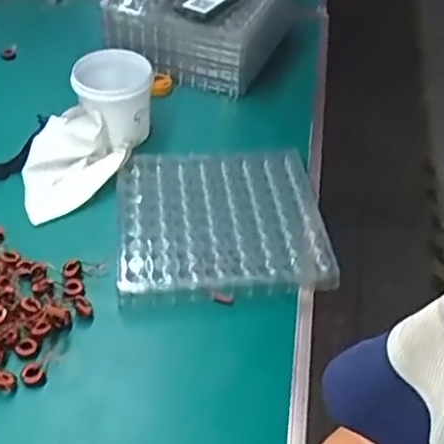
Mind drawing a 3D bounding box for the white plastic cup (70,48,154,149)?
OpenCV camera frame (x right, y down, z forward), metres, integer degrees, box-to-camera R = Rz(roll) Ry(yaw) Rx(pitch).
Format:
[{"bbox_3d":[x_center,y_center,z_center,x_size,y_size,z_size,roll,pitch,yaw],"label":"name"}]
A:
[{"bbox_3d":[-0.165,-0.203,1.044,0.103,0.126,0.108,2,43,-2],"label":"white plastic cup"}]

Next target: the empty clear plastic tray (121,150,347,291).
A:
[{"bbox_3d":[0.000,-0.017,0.948,0.287,0.022,0.278,-2,44,-6],"label":"empty clear plastic tray"}]

